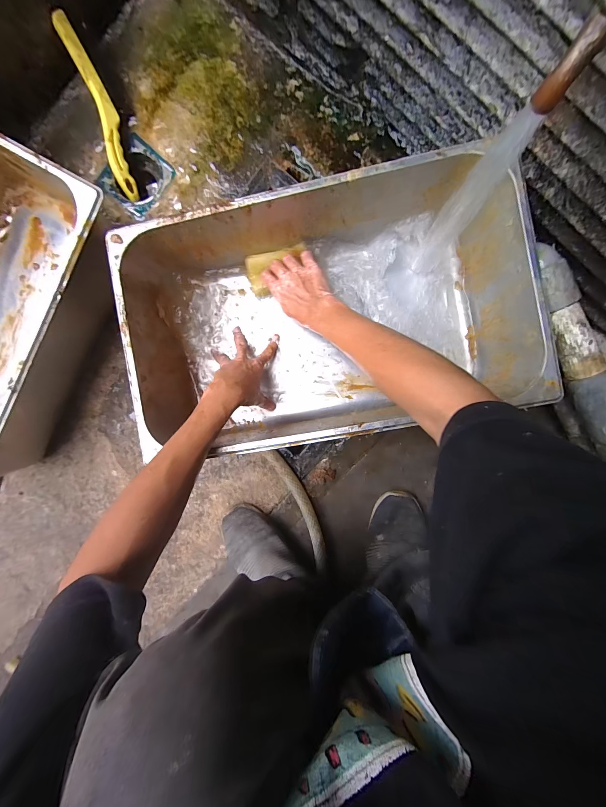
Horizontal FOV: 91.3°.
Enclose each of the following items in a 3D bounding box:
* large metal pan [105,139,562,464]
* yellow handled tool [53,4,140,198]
[{"bbox_3d":[0.022,-0.125,0.436,0.514,0.160,0.306,-10,94,4],"label":"large metal pan"},{"bbox_3d":[-0.330,-0.476,0.493,0.036,0.020,0.233,-11,115,4],"label":"yellow handled tool"}]

